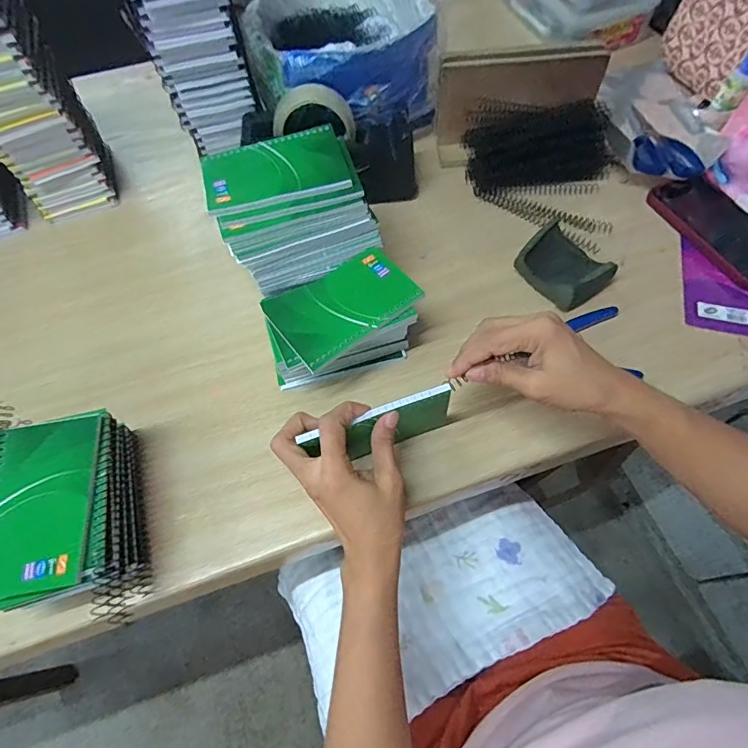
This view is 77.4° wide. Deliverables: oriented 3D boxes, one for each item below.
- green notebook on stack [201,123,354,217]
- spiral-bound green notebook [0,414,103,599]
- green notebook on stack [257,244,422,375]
[{"bbox_3d":[-0.091,-0.189,0.427,0.126,0.008,0.082,-14,61,-4],"label":"green notebook on stack"},{"bbox_3d":[-0.258,0.097,0.354,0.086,0.009,0.129,-10,61,-1],"label":"spiral-bound green notebook"},{"bbox_3d":[-0.028,-0.067,0.434,0.129,0.008,0.084,-35,65,-14],"label":"green notebook on stack"}]

